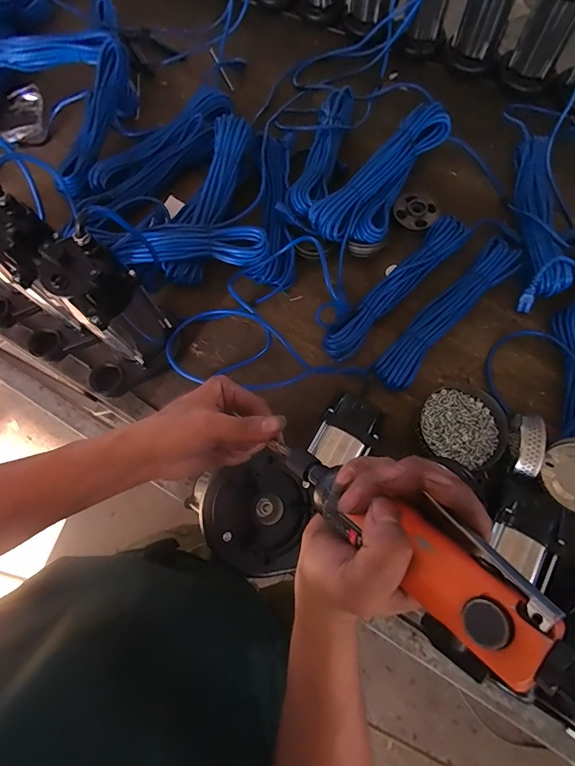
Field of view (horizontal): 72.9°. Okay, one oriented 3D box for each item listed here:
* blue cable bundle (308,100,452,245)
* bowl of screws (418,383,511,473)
[{"bbox_3d":[0.189,-0.376,0.720,0.116,0.034,0.344,46,79,-11],"label":"blue cable bundle"},{"bbox_3d":[0.279,0.066,0.625,0.129,0.040,0.128,-1,72,2],"label":"bowl of screws"}]

